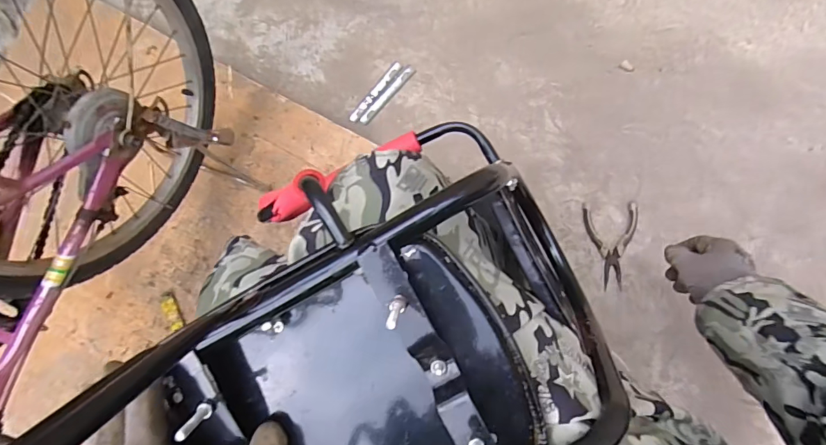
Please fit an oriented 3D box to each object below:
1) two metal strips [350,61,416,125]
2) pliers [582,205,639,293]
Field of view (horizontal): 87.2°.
[{"bbox_3d":[-0.061,-0.251,0.843,0.045,0.005,0.148,43,94,9],"label":"two metal strips"},{"bbox_3d":[0.346,0.040,0.752,0.088,0.013,0.147,-2,86,9],"label":"pliers"}]

